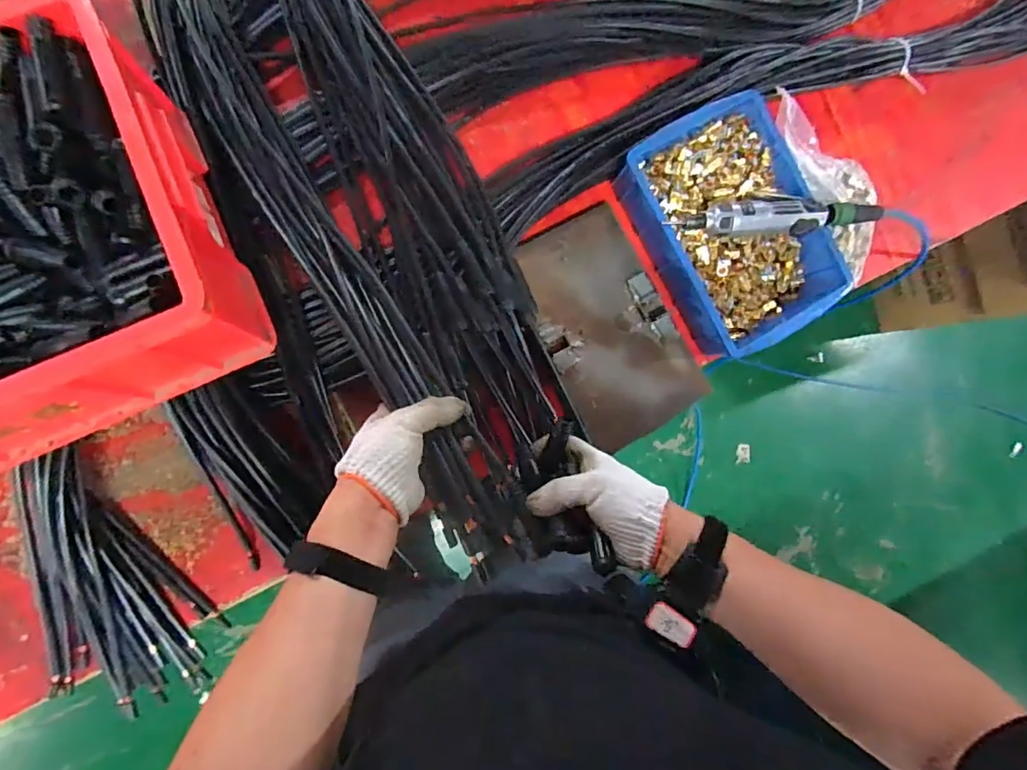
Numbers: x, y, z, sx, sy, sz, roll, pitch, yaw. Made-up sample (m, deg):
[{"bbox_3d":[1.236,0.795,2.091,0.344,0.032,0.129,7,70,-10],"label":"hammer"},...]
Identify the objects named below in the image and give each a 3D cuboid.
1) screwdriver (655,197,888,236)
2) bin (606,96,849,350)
[{"bbox_3d":[0.334,-0.212,0.631,0.272,0.032,0.048,-3,91,-10],"label":"screwdriver"},{"bbox_3d":[0.291,-0.206,0.662,0.207,0.073,0.304,-28,92,-8],"label":"bin"}]

